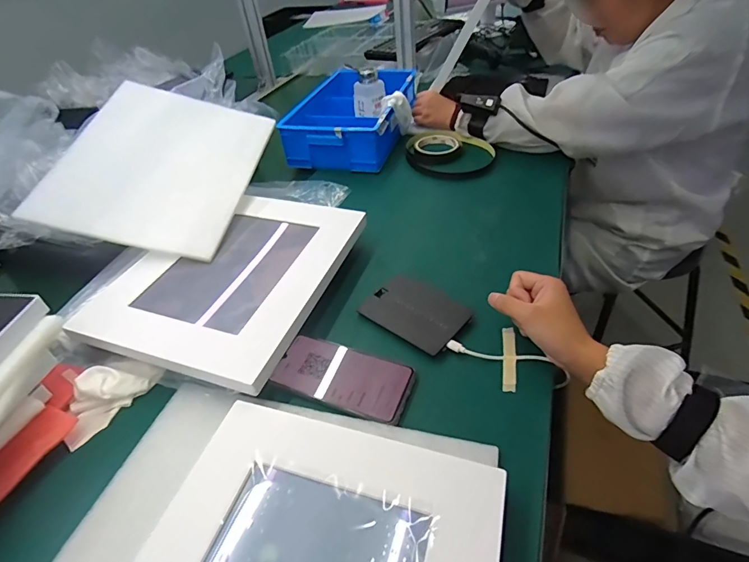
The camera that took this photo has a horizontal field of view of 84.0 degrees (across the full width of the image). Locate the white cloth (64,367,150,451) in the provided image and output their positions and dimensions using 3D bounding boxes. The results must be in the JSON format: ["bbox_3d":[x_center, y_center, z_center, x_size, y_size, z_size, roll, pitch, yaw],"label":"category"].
[{"bbox_3d":[-0.292,0.123,0.436,0.058,0.024,0.084,22,49,29],"label":"white cloth"}]

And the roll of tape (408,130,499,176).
[{"bbox_3d":[0.140,-0.246,0.802,0.171,0.021,0.171,-4,42,3],"label":"roll of tape"}]

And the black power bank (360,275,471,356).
[{"bbox_3d":[0.050,0.034,0.507,0.118,0.005,0.088,31,53,28],"label":"black power bank"}]

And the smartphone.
[{"bbox_3d":[-0.033,0.100,0.441,0.144,0.009,0.070,16,48,17],"label":"smartphone"}]

